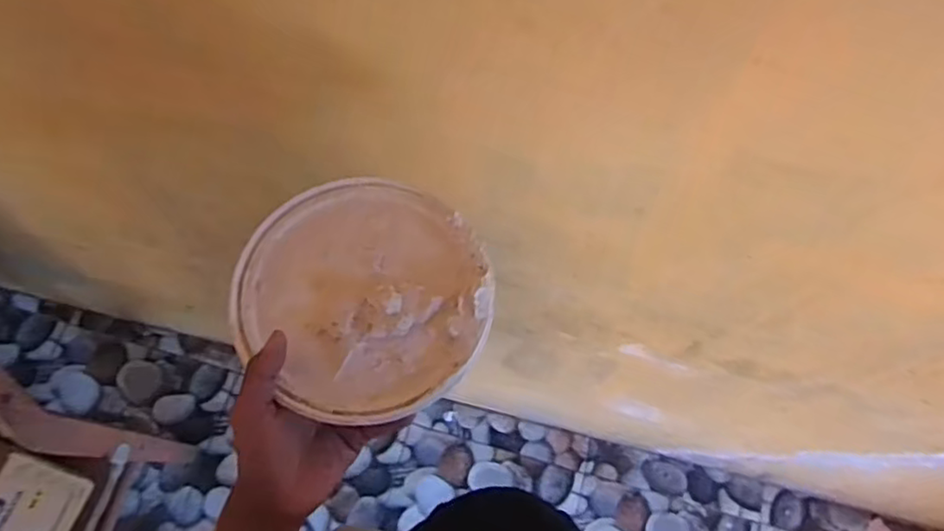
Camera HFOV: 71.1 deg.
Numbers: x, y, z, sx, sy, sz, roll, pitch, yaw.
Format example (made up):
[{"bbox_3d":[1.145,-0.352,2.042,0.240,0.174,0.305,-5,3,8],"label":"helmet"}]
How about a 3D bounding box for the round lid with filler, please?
[{"bbox_3d":[-0.076,0.018,0.468,0.179,0.019,0.165,1,66,-2],"label":"round lid with filler"}]

